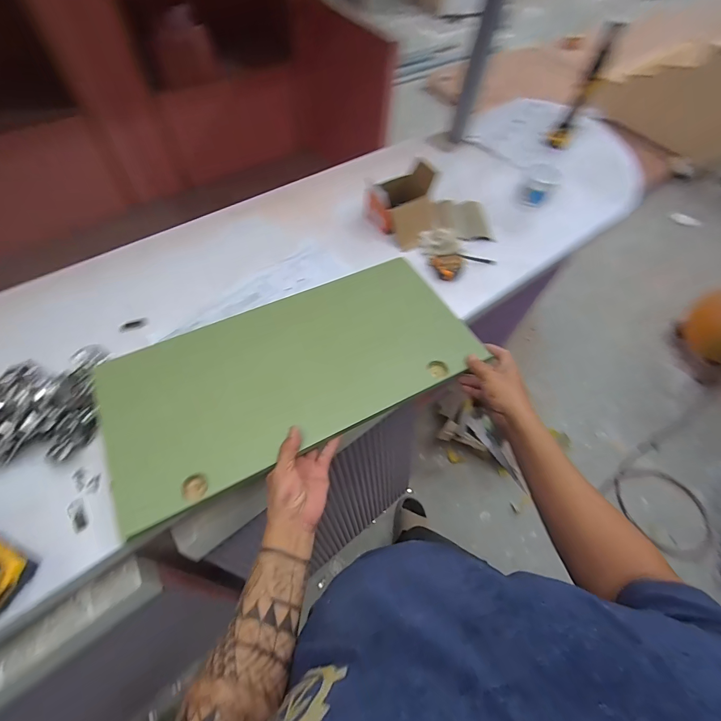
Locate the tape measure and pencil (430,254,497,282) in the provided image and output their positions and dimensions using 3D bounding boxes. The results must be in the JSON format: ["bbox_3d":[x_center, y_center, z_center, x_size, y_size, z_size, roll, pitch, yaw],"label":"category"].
[{"bbox_3d":[0.245,-0.234,0.837,0.161,0.041,0.066,-23,65,-16],"label":"tape measure and pencil"}]

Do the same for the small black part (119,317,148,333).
[{"bbox_3d":[-0.457,-0.071,0.715,0.053,0.006,0.021,-19,63,-14],"label":"small black part"}]

